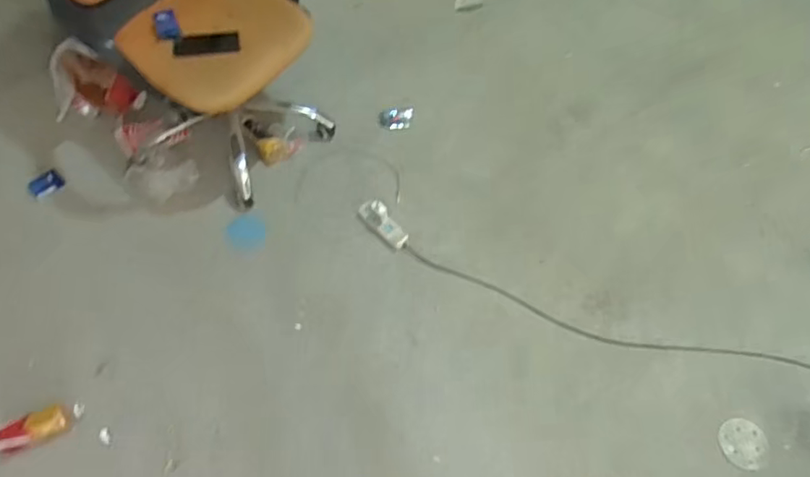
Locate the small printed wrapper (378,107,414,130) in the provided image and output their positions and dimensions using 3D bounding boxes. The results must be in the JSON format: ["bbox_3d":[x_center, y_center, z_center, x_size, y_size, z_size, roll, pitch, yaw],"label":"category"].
[{"bbox_3d":[-0.030,-0.385,1.790,0.106,0.021,0.079,7,60,2],"label":"small printed wrapper"}]

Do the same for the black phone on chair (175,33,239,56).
[{"bbox_3d":[-0.512,-0.504,1.456,0.162,0.016,0.056,-9,82,-5],"label":"black phone on chair"}]

